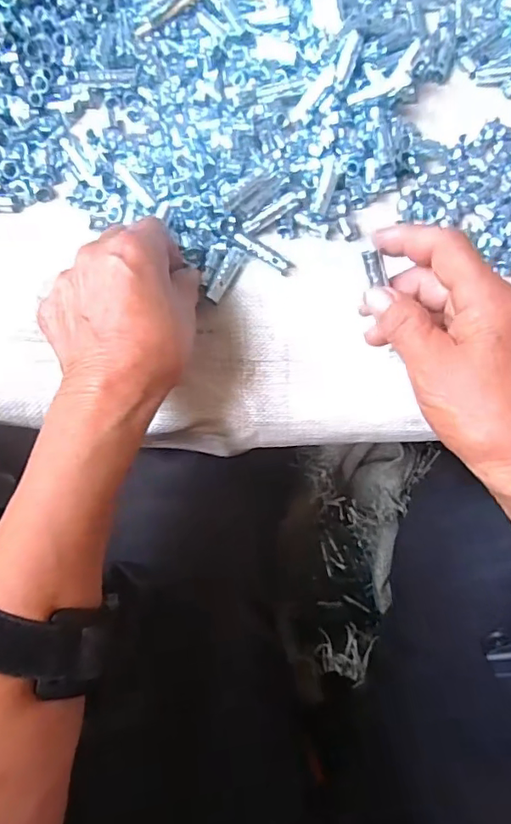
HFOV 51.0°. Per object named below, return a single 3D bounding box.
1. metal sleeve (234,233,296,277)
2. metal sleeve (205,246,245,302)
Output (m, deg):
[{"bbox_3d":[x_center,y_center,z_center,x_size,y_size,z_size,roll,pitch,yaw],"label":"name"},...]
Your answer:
[{"bbox_3d":[0.006,-0.103,0.351,0.044,0.007,0.011,33,78,7],"label":"metal sleeve"},{"bbox_3d":[-0.020,-0.090,0.349,0.011,0.005,0.039,23,78,5],"label":"metal sleeve"}]

